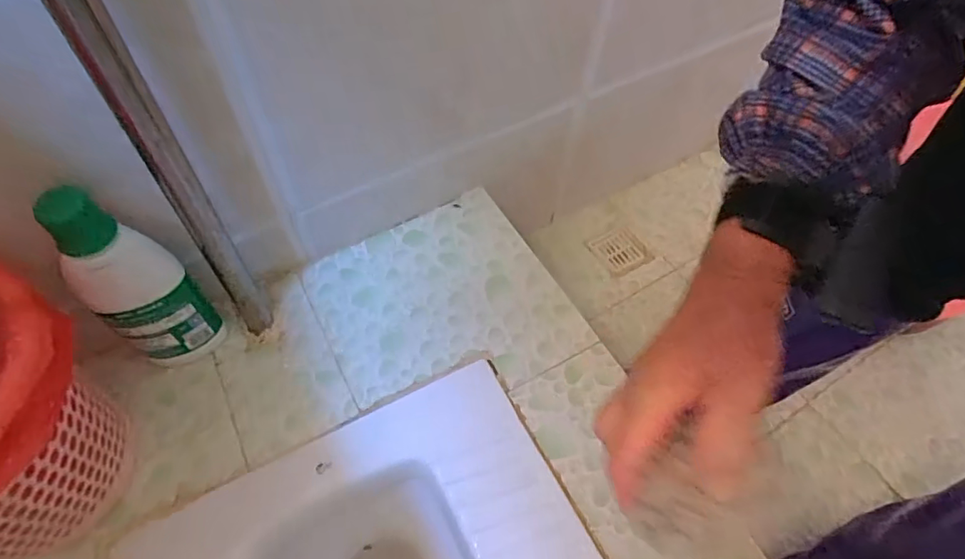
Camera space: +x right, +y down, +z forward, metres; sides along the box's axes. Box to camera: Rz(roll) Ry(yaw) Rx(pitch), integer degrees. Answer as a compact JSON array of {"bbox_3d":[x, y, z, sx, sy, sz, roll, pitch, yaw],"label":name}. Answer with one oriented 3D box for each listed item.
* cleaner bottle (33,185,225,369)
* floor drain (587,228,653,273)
[{"bbox_3d":[-0.335,0.009,0.512,0.066,0.249,0.075,21,60,11],"label":"cleaner bottle"},{"bbox_3d":[0.249,-0.056,0.950,0.089,0.013,0.076,-25,62,-18],"label":"floor drain"}]

